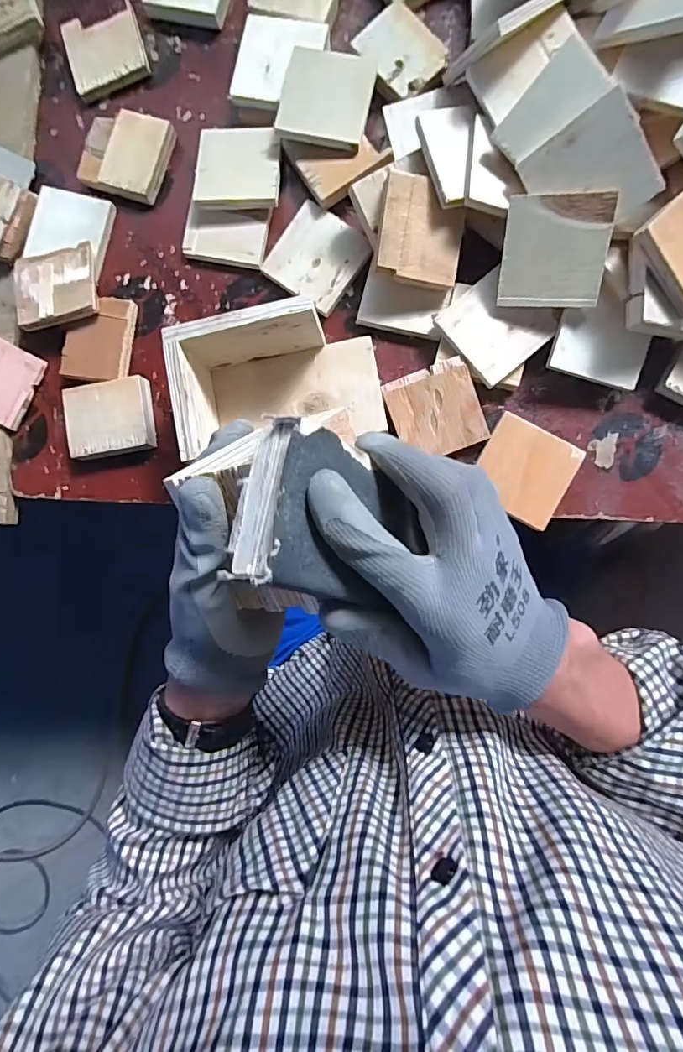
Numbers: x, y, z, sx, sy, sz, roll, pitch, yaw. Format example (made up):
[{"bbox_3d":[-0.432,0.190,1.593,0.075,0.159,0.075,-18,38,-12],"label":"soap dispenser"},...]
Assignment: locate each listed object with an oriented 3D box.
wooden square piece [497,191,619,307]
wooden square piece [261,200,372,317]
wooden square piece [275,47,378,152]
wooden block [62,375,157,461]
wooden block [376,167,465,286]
[{"bbox_3d":[0.196,-0.252,0.442,0.089,0.006,0.089,9,121,19],"label":"wooden square piece"},{"bbox_3d":[-0.027,-0.288,0.516,0.092,0.012,0.088,39,93,4],"label":"wooden square piece"},{"bbox_3d":[-0.014,-0.444,0.495,0.089,0.016,0.095,13,91,5],"label":"wooden square piece"},{"bbox_3d":[-0.256,-0.118,0.529,0.095,0.020,0.077,-10,89,5],"label":"wooden block"},{"bbox_3d":[0.079,-0.285,0.462,0.079,0.007,0.089,6,100,-11],"label":"wooden block"}]

